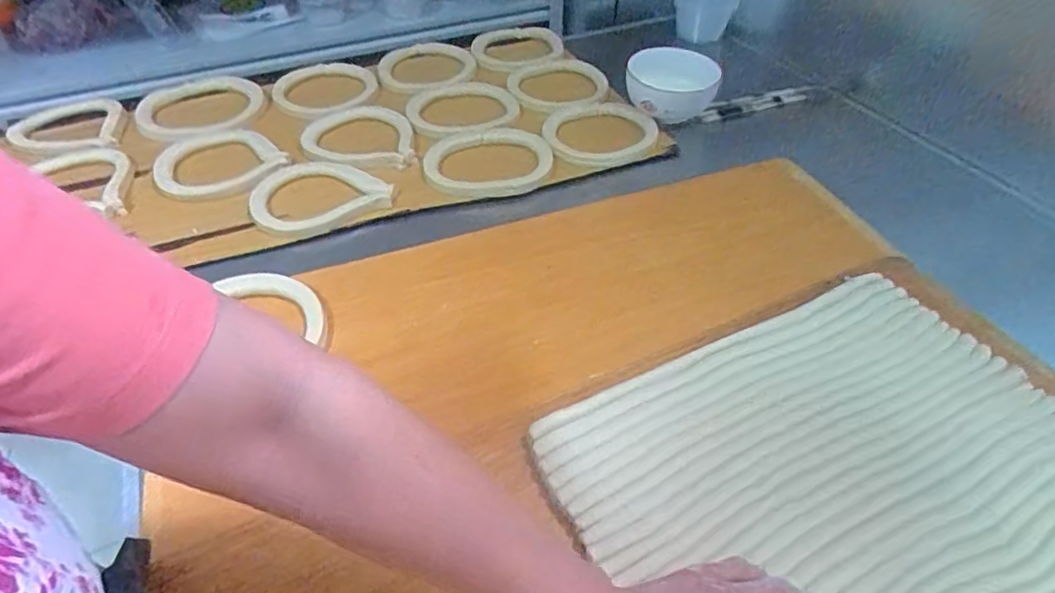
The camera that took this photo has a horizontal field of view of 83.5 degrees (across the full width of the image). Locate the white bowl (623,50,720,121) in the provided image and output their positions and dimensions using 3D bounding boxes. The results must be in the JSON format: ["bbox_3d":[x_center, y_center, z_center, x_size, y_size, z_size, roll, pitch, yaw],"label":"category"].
[{"bbox_3d":[0.220,-0.321,0.899,0.125,0.065,0.116,1,45,-1],"label":"white bowl"}]

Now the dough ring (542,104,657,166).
[{"bbox_3d":[0.106,-0.239,0.859,0.163,0.018,0.155,1,45,-1],"label":"dough ring"}]

